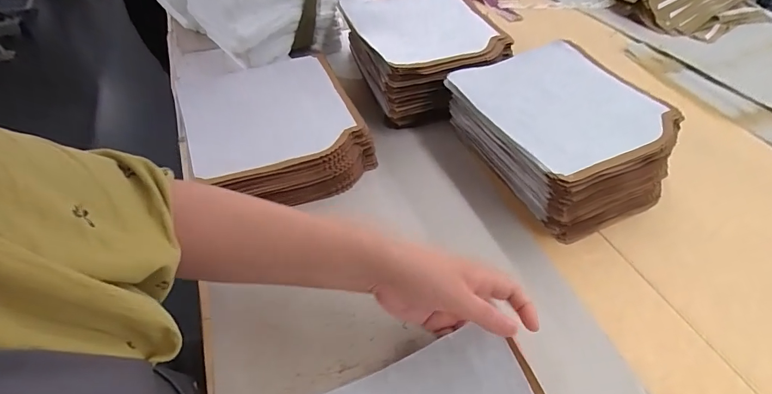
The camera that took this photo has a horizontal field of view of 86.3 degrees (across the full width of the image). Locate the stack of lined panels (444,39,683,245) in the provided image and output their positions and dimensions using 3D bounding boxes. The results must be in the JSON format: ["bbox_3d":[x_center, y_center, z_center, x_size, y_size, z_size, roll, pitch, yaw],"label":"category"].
[{"bbox_3d":[0.235,-0.092,0.561,0.219,0.092,0.270,-18,49,-19],"label":"stack of lined panels"}]

